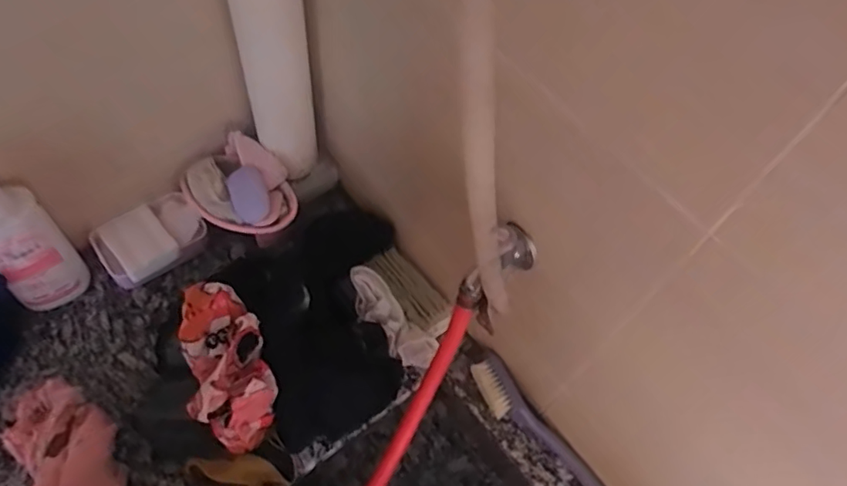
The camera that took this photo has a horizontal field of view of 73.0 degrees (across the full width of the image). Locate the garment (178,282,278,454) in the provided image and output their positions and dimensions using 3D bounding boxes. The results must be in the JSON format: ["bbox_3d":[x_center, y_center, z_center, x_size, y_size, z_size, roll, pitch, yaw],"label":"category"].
[{"bbox_3d":[-0.202,0.125,0.589,0.077,0.062,0.170,-18,78,-15],"label":"garment"}]

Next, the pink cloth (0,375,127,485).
[{"bbox_3d":[-0.364,0.211,0.588,0.157,0.076,0.082,38,63,18],"label":"pink cloth"}]

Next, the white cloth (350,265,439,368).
[{"bbox_3d":[-0.043,0.092,0.703,0.050,0.044,0.147,-36,83,-23],"label":"white cloth"}]

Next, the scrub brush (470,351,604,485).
[{"bbox_3d":[0.134,0.225,0.664,0.045,0.035,0.218,-33,66,-22],"label":"scrub brush"}]

